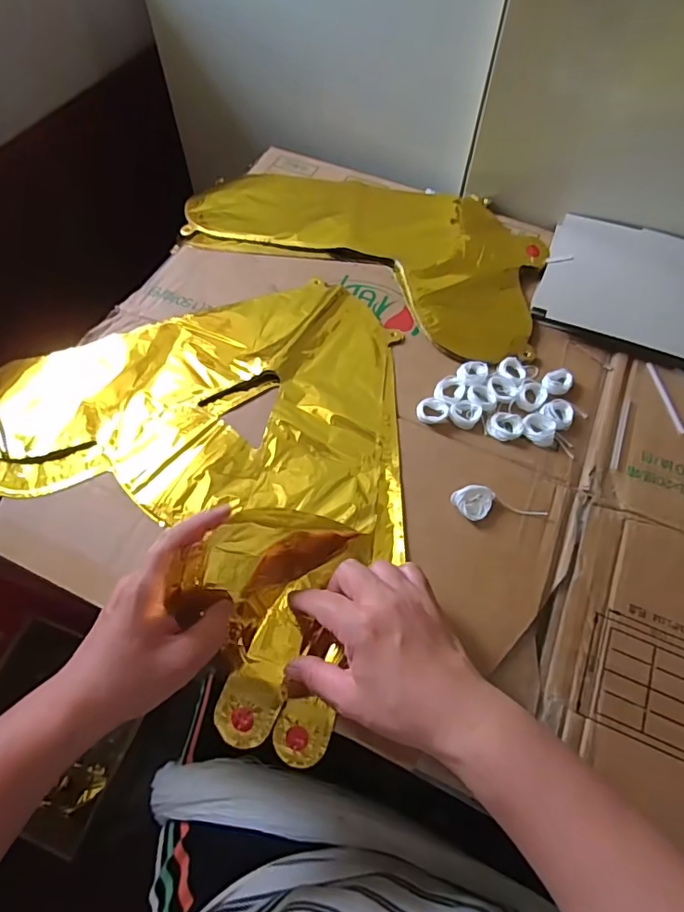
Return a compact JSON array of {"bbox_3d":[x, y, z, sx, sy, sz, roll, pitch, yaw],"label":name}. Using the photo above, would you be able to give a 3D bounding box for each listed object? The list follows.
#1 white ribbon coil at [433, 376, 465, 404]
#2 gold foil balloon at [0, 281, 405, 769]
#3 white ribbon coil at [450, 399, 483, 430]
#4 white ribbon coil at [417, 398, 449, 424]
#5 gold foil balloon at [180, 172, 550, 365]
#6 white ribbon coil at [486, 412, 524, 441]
[{"bbox_3d":[0.099,-0.060,0.481,0.026,0.006,0.031,21,64,10],"label":"white ribbon coil"},{"bbox_3d":[-0.088,-0.037,0.436,0.394,0.073,0.342,35,67,16],"label":"gold foil balloon"},{"bbox_3d":[0.111,-0.038,0.468,0.027,0.008,0.028,0,62,-1],"label":"white ribbon coil"},{"bbox_3d":[0.081,-0.041,0.469,0.027,0.008,0.026,0,62,-1],"label":"white ribbon coil"},{"bbox_3d":[0.034,-0.249,0.586,0.406,0.018,0.215,27,65,13],"label":"gold foil balloon"},{"bbox_3d":[0.145,-0.026,0.463,0.030,0.006,0.027,24,64,11],"label":"white ribbon coil"}]

